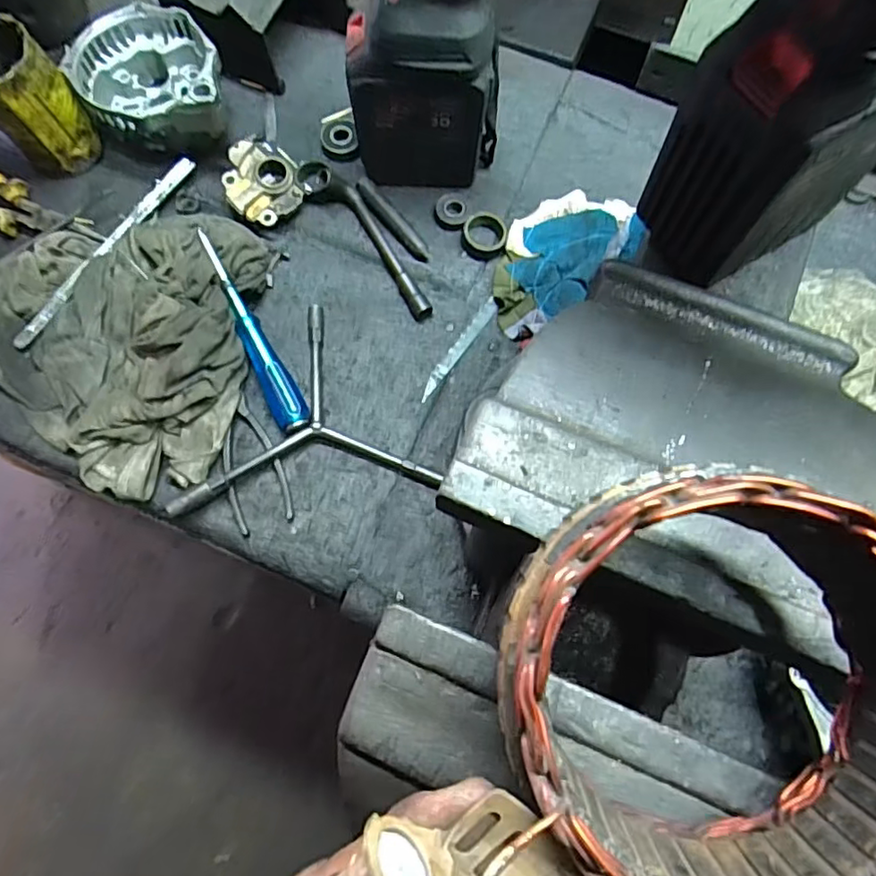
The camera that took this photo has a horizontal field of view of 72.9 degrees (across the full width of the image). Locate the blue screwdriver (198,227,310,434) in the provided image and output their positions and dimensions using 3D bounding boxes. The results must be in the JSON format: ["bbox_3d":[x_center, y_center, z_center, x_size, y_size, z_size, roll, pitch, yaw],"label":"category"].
[{"bbox_3d":[-0.158,-0.088,0.508,0.027,0.028,0.184,-27,85,-8],"label":"blue screwdriver"}]

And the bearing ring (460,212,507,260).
[{"bbox_3d":[0.042,-0.187,0.549,0.041,0.015,0.040,0,73,0],"label":"bearing ring"}]

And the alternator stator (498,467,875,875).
[{"bbox_3d":[0.072,0.069,0.162,0.113,0.064,0.106,12,74,3],"label":"alternator stator"}]

